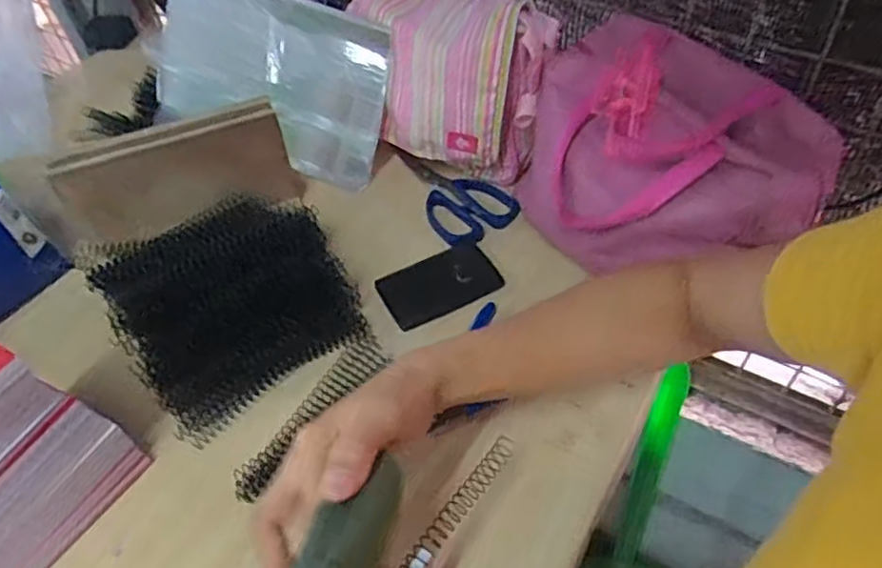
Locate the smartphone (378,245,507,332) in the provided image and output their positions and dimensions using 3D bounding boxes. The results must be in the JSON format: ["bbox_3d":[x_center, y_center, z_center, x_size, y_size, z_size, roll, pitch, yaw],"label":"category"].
[{"bbox_3d":[0.000,-0.002,0.598,0.106,0.011,0.066,-25,53,-18],"label":"smartphone"}]

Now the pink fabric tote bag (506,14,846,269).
[{"bbox_3d":[0.188,-0.113,0.562,0.234,0.131,0.173,10,51,11],"label":"pink fabric tote bag"}]

